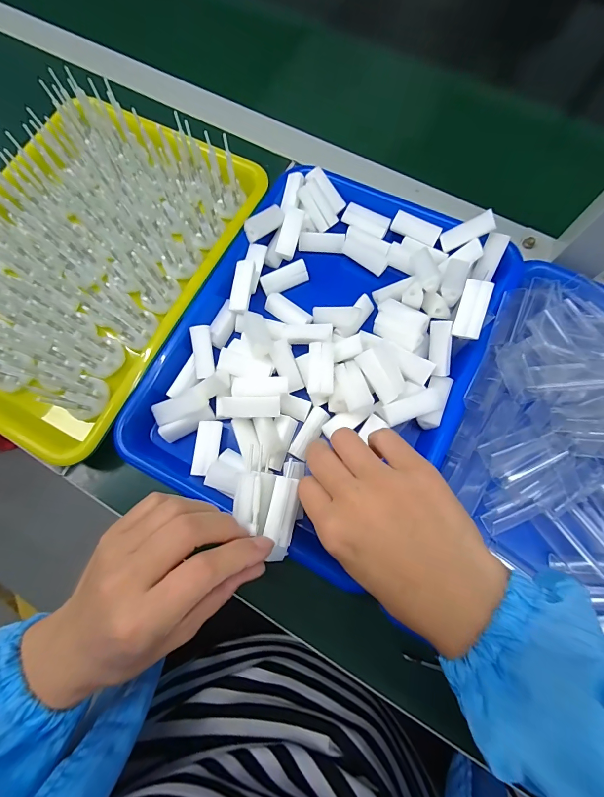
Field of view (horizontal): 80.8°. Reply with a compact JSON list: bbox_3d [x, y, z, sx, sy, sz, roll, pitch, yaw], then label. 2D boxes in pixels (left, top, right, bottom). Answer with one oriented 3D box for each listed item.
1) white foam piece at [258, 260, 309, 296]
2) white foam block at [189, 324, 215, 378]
[{"bbox_3d":[-0.017,-0.116,0.342,0.045,0.013,0.017,-27,76,-6],"label":"white foam piece"},{"bbox_3d":[-0.088,-0.041,0.316,0.016,0.010,0.045,-4,98,0],"label":"white foam block"}]

